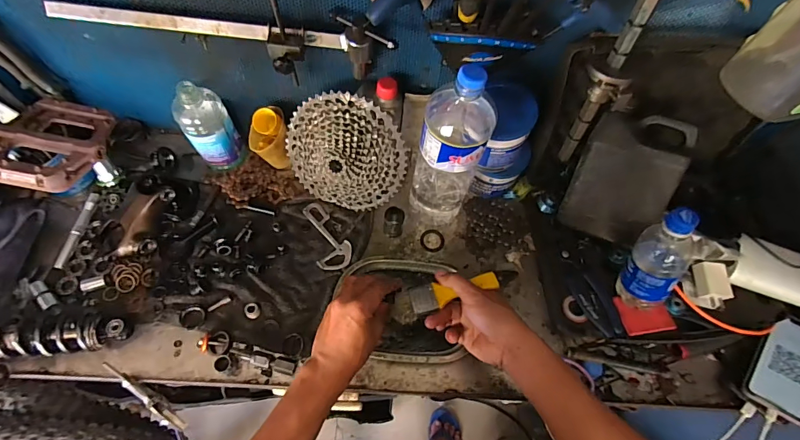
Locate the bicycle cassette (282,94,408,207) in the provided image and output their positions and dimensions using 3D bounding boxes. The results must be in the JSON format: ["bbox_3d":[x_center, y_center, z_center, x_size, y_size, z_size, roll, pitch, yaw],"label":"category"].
[{"bbox_3d":[-0.091,-0.096,0.618,0.197,0.189,0.046,22,33,0],"label":"bicycle cassette"}]

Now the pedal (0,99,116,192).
[{"bbox_3d":[-0.365,-0.081,0.407,0.105,0.028,0.109,7,64,0],"label":"pedal"}]

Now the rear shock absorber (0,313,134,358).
[{"bbox_3d":[-0.492,0.160,0.545,0.206,0.050,0.052,-3,65,-4],"label":"rear shock absorber"}]

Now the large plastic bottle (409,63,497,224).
[{"bbox_3d":[0.069,-0.094,0.560,0.085,0.303,0.091,19,65,6],"label":"large plastic bottle"}]

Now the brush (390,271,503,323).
[{"bbox_3d":[0.059,0.096,0.513,0.140,0.013,0.040,-15,66,-8],"label":"brush"}]

